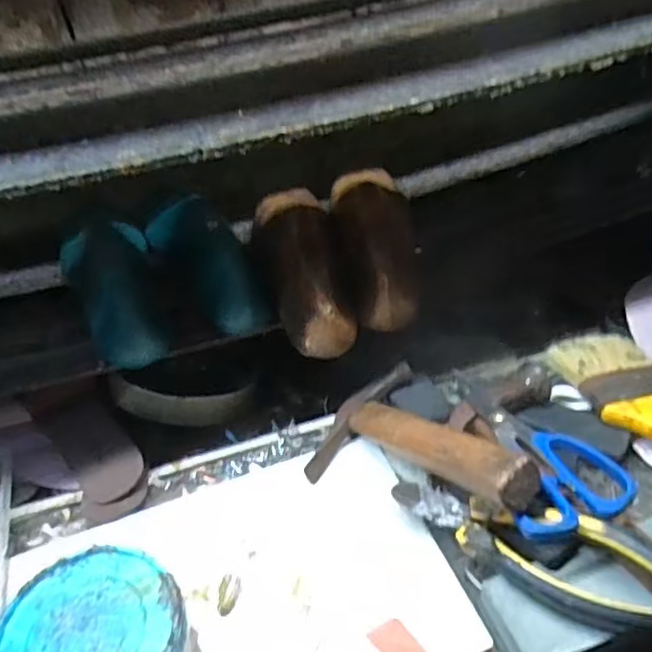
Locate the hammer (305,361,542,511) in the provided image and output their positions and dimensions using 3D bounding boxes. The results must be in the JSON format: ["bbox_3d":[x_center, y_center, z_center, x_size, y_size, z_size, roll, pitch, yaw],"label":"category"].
[{"bbox_3d":[0.064,0.093,0.462,0.109,0.041,0.196,-31,21,-24],"label":"hammer"}]

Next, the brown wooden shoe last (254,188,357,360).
[{"bbox_3d":[-0.016,-0.043,0.504,0.054,0.067,0.132,-16,69,-10],"label":"brown wooden shoe last"}]

